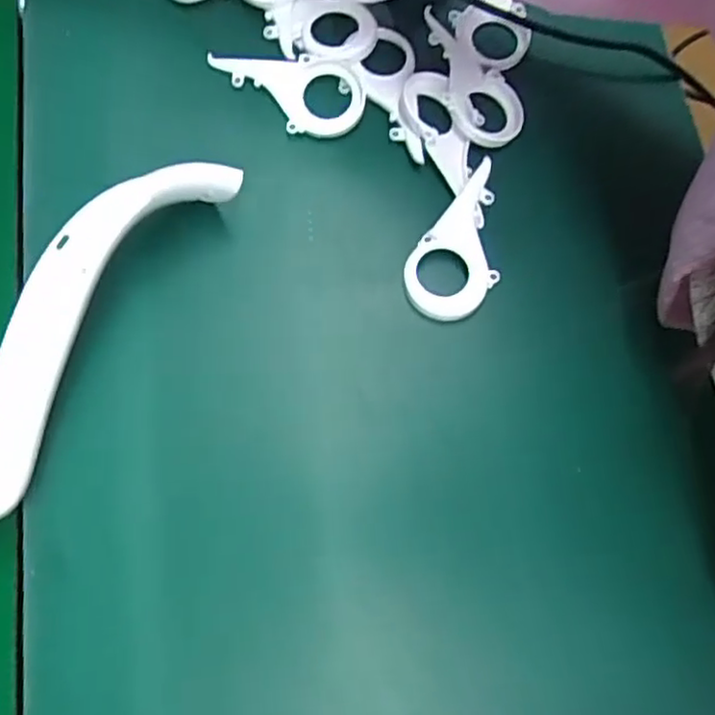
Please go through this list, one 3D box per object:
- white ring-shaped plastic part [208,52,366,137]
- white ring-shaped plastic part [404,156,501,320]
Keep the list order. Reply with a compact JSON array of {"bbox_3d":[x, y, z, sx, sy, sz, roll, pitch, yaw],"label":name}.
[{"bbox_3d":[-0.043,-0.155,0.385,0.094,0.011,0.044,14,73,5],"label":"white ring-shaped plastic part"},{"bbox_3d":[0.060,-0.060,0.359,0.046,0.010,0.090,36,76,11],"label":"white ring-shaped plastic part"}]

